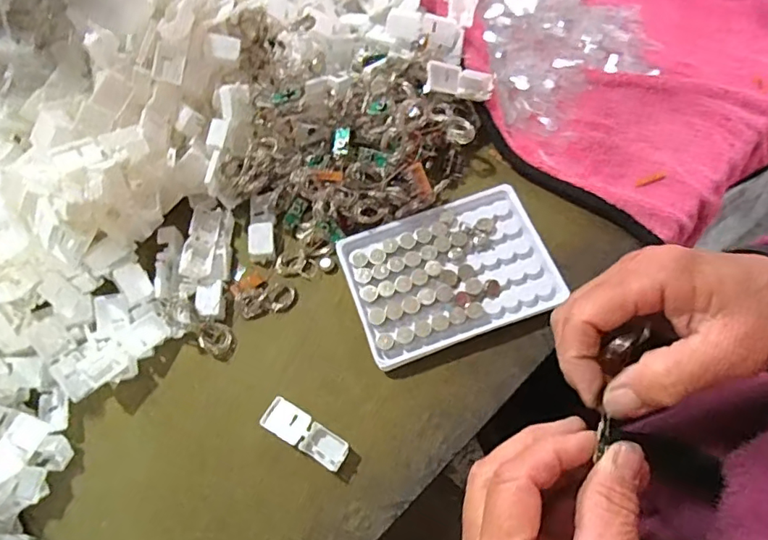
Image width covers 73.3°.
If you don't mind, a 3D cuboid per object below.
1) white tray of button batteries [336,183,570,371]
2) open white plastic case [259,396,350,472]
[{"bbox_3d":[0.043,-0.002,0.339,0.130,0.011,0.093,-19,73,-5],"label":"white tray of button batteries"},{"bbox_3d":[-0.047,0.097,0.308,0.055,0.009,0.020,27,70,15],"label":"open white plastic case"}]

